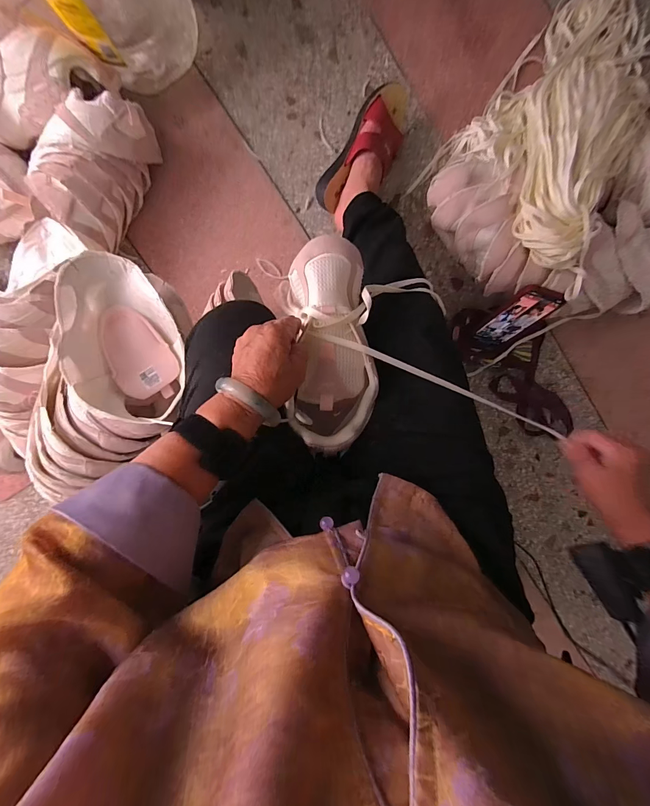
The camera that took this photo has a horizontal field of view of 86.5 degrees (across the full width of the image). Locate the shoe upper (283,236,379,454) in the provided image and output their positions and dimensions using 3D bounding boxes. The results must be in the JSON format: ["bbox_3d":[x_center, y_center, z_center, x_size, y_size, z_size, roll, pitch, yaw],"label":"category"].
[{"bbox_3d":[0.005,-0.064,0.397,0.094,0.055,0.232,-2,95,-2],"label":"shoe upper"}]

